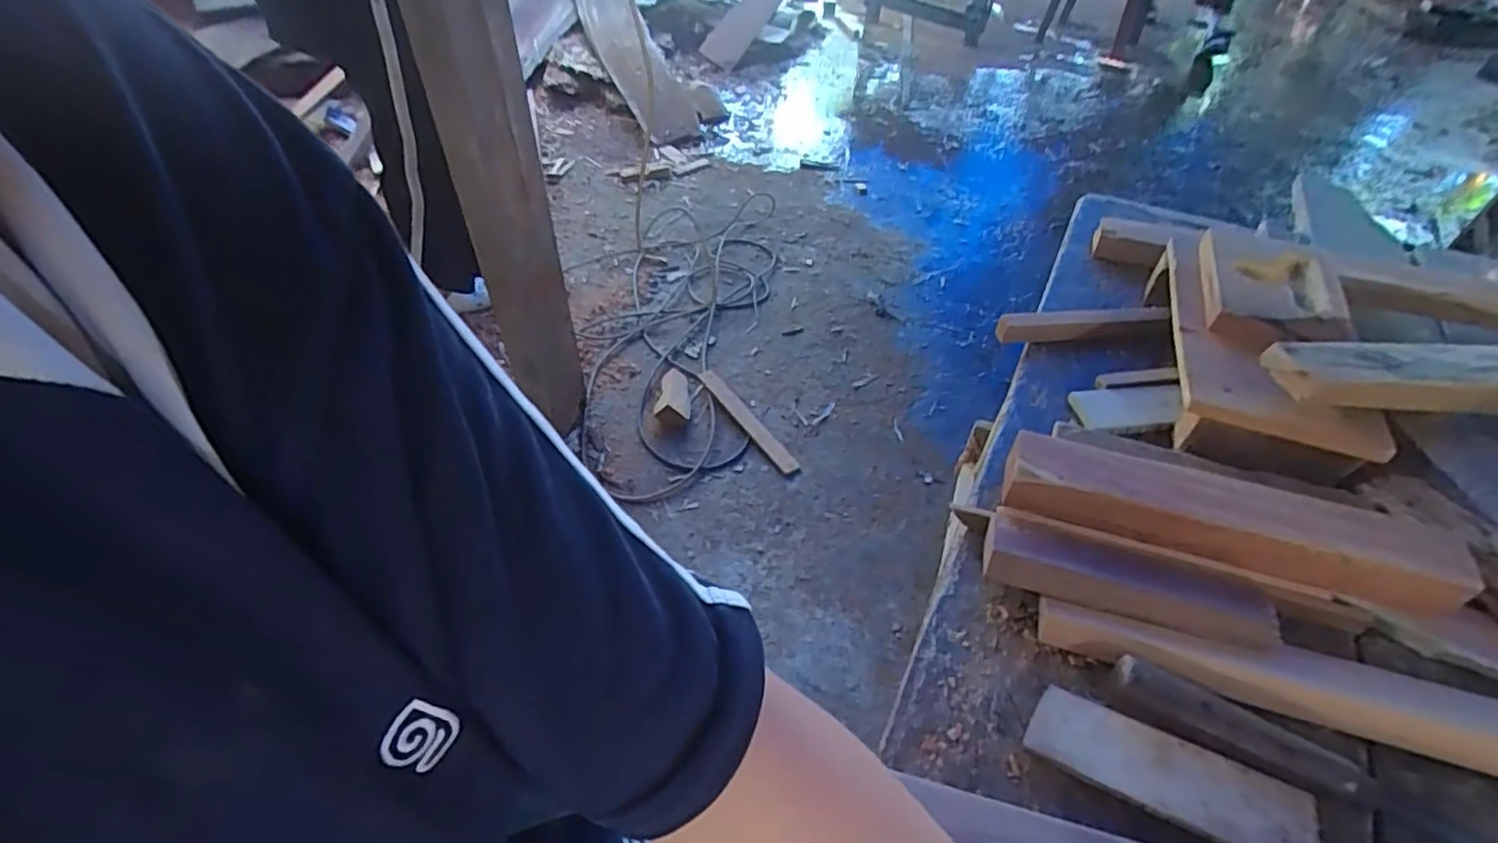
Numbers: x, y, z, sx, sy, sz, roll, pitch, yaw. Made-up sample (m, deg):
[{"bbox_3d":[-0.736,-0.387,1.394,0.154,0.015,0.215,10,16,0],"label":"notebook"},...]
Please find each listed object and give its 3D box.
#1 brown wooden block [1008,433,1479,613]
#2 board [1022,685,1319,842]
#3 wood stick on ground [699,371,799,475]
[{"bbox_3d":[0.340,0.071,0.498,0.294,0.055,0.060,16,49,11],"label":"brown wooden block"},{"bbox_3d":[0.245,0.208,0.399,0.151,0.012,0.049,21,50,17],"label":"board"},{"bbox_3d":[-0.004,-0.007,1.520,0.046,0.017,0.349,-25,54,-24],"label":"wood stick on ground"}]

